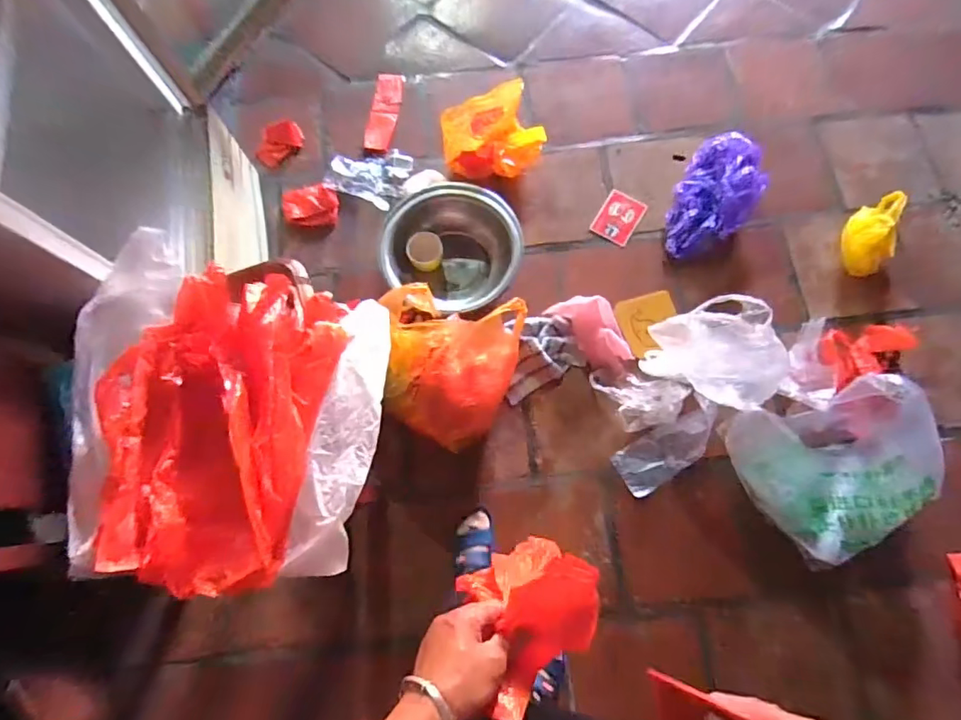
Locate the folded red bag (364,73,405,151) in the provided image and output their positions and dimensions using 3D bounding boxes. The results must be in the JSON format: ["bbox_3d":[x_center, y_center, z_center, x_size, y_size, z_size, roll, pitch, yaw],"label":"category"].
[{"bbox_3d":[-0.285,-0.753,1.516,0.092,0.022,0.283,6,74,2],"label":"folded red bag"}]

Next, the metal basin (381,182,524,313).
[{"bbox_3d":[-0.073,-0.283,1.311,0.351,0.126,0.324,0,74,0],"label":"metal basin"}]

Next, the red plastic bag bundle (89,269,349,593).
[{"bbox_3d":[-0.391,0.077,0.732,0.296,0.099,0.440,8,74,3],"label":"red plastic bag bundle"}]

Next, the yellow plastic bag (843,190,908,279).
[{"bbox_3d":[0.975,-0.310,1.255,0.082,0.128,0.187,4,74,1],"label":"yellow plastic bag"}]

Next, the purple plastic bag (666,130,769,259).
[{"bbox_3d":[0.614,-0.432,1.319,0.189,0.105,0.344,31,76,9],"label":"purple plastic bag"}]

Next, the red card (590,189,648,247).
[{"bbox_3d":[0.381,-0.392,1.389,0.108,0.008,0.137,31,84,11],"label":"red card"}]

